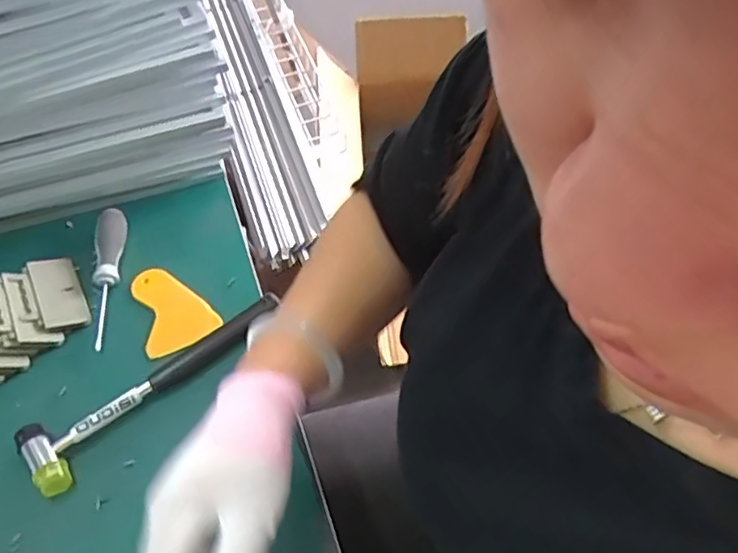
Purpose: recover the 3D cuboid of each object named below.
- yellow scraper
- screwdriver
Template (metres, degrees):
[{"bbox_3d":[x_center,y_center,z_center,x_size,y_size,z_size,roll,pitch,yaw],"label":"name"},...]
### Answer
[{"bbox_3d":[-0.197,0.028,0.604,0.069,0.008,0.107,-32,59,-17],"label":"yellow scraper"},{"bbox_3d":[-0.265,-0.002,0.615,0.029,0.034,0.156,-6,55,0],"label":"screwdriver"}]

